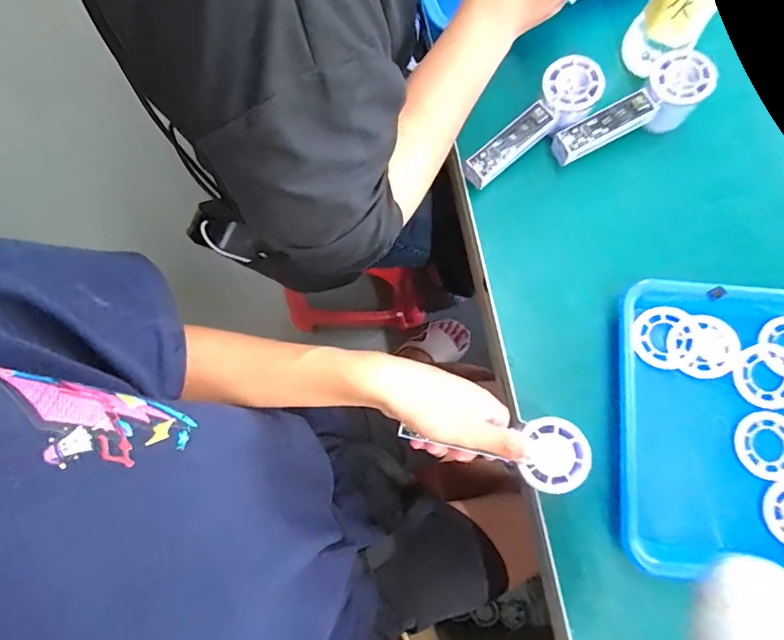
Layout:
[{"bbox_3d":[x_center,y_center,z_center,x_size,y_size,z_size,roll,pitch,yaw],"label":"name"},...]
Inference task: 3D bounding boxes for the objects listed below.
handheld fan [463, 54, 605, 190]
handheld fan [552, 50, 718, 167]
[{"bbox_3d":[0.138,-0.192,0.453,0.148,0.055,0.055,-38,80,-8],"label":"handheld fan"},{"bbox_3d":[0.239,-0.203,0.455,0.153,0.058,0.050,-30,79,-6],"label":"handheld fan"}]

